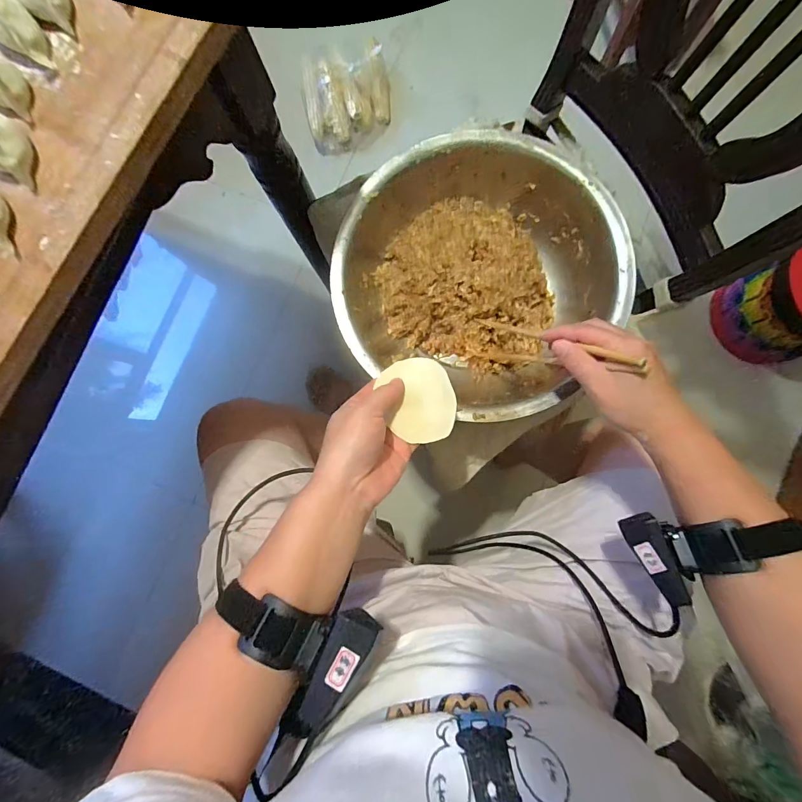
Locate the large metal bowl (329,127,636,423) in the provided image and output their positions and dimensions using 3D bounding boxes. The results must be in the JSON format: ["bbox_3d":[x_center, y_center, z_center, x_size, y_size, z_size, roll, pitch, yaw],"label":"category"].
[{"bbox_3d":[0.090,-0.141,0.486,0.324,0.111,0.326,0,85,3],"label":"large metal bowl"}]

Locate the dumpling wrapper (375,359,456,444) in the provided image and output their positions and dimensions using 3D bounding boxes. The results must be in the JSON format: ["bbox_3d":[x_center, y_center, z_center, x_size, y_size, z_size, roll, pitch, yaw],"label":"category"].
[{"bbox_3d":[0.018,-0.001,0.359,0.067,0.010,0.080,-27,84,0],"label":"dumpling wrapper"}]

